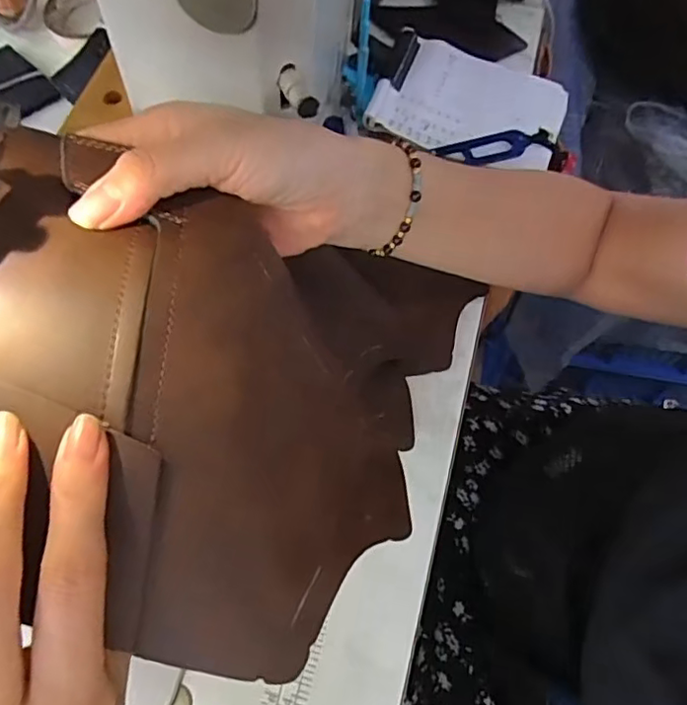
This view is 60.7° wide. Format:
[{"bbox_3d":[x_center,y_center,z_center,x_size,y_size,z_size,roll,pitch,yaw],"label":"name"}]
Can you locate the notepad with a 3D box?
[{"bbox_3d":[0.102,-0.201,0.468,0.145,0.015,0.098,18,73,1],"label":"notepad"}]

